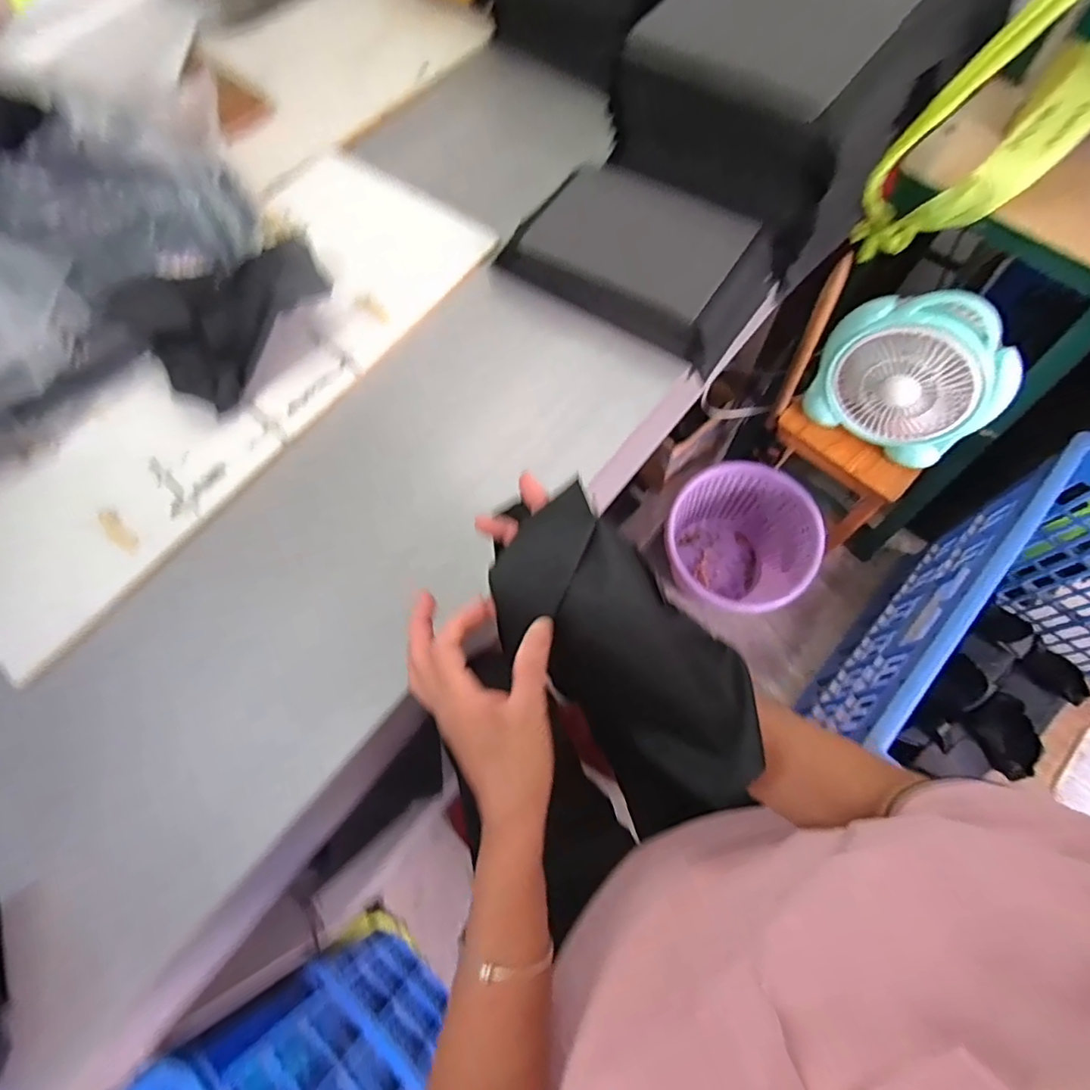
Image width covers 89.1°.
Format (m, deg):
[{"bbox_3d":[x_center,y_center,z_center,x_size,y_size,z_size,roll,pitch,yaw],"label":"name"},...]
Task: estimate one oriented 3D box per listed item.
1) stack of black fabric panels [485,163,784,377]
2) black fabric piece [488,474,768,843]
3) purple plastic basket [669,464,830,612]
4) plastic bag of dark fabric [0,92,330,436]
[{"bbox_3d":[0.106,-0.328,0.637,0.277,0.073,0.171,33,73,15],"label":"stack of black fabric panels"},{"bbox_3d":[0.053,0.073,0.391,0.120,0.055,0.236,-33,87,-10],"label":"black fabric piece"},{"bbox_3d":[0.375,0.020,1.127,0.281,0.304,0.257,-1,68,3],"label":"purple plastic basket"},{"bbox_3d":[-0.486,-0.307,0.578,0.442,0.176,0.338,-19,68,-5],"label":"plastic bag of dark fabric"}]

